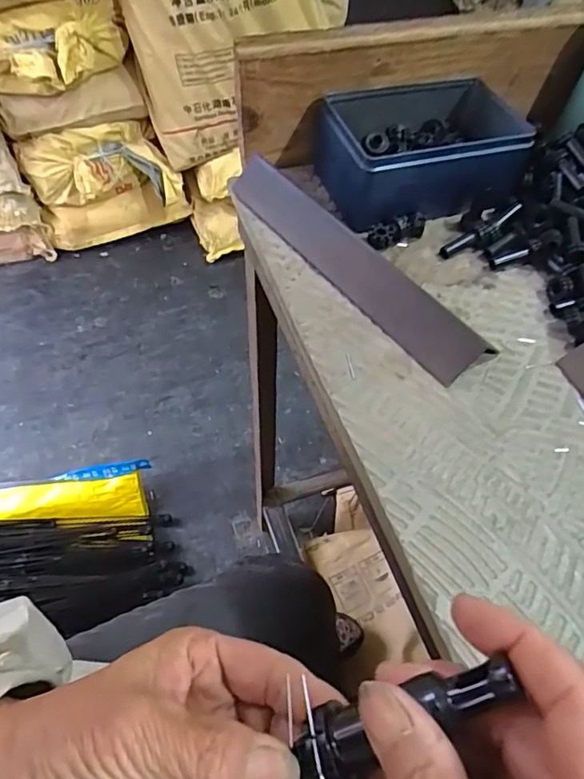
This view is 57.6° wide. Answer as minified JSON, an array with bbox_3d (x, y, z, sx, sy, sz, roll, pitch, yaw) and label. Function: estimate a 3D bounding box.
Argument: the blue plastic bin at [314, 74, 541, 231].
[{"bbox_3d":[0.106,-0.193,0.430,0.157,0.059,0.104,-13,57,-12],"label":"blue plastic bin"}]

